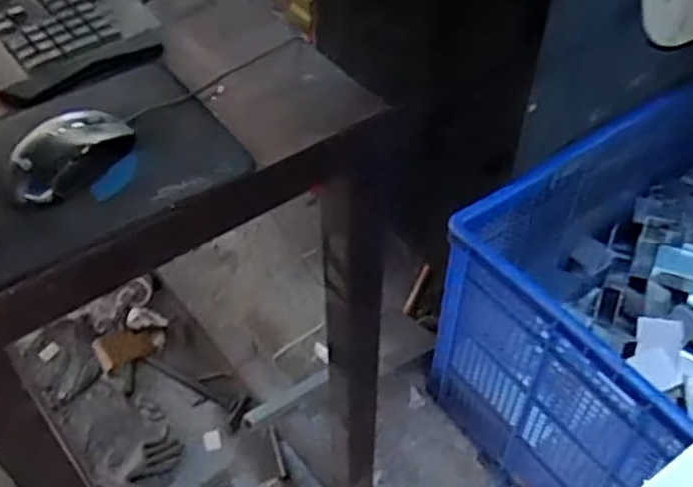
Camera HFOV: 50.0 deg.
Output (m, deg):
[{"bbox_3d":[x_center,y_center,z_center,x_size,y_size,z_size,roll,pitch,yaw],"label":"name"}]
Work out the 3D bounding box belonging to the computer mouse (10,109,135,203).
[{"bbox_3d":[-0.228,-0.077,0.612,0.057,0.032,0.097,30,55,22],"label":"computer mouse"}]

